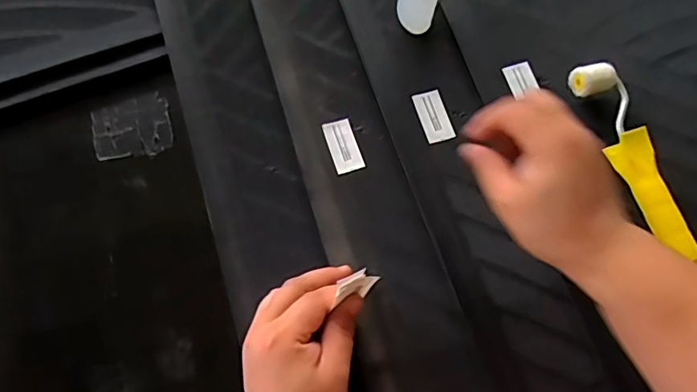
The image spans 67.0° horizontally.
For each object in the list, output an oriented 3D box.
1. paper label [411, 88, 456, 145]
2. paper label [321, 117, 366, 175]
[{"bbox_3d":[0.078,-0.074,0.484,0.026,0.004,0.051,-16,72,-6],"label":"paper label"},{"bbox_3d":[-0.004,-0.046,0.482,0.026,0.004,0.051,-17,72,-7],"label":"paper label"}]

